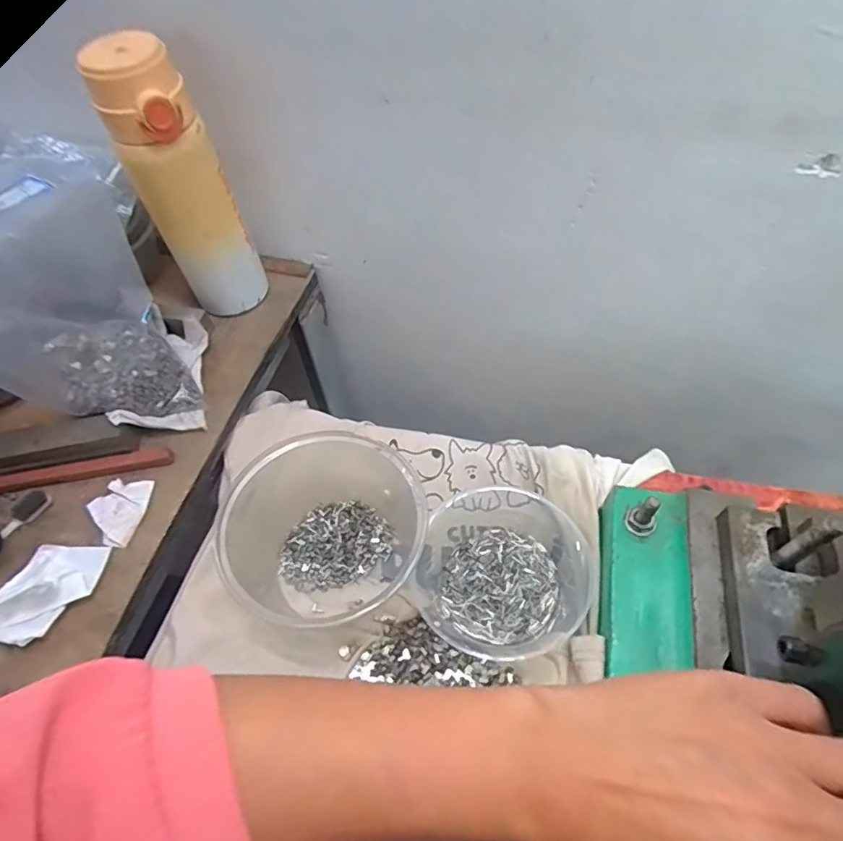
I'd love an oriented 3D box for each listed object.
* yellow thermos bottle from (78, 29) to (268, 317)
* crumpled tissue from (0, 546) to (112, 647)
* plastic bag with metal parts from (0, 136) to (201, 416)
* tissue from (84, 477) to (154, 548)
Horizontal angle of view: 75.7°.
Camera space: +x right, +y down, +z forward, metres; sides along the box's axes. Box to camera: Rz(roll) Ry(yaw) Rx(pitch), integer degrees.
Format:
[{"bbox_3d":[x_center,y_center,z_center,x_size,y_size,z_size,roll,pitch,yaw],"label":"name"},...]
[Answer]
[{"bbox_3d":[-0.185,-0.172,0.437,0.069,0.218,0.058,-24,59,-12],"label":"yellow thermos bottle"},{"bbox_3d":[-0.260,0.118,0.375,0.050,0.027,0.077,14,60,12],"label":"crumpled tissue"},{"bbox_3d":[-0.279,-0.093,0.422,0.131,0.153,0.151,-16,58,-6],"label":"plastic bag with metal parts"},{"bbox_3d":[-0.234,0.068,0.416,0.038,0.012,0.052,7,58,8],"label":"tissue"}]

